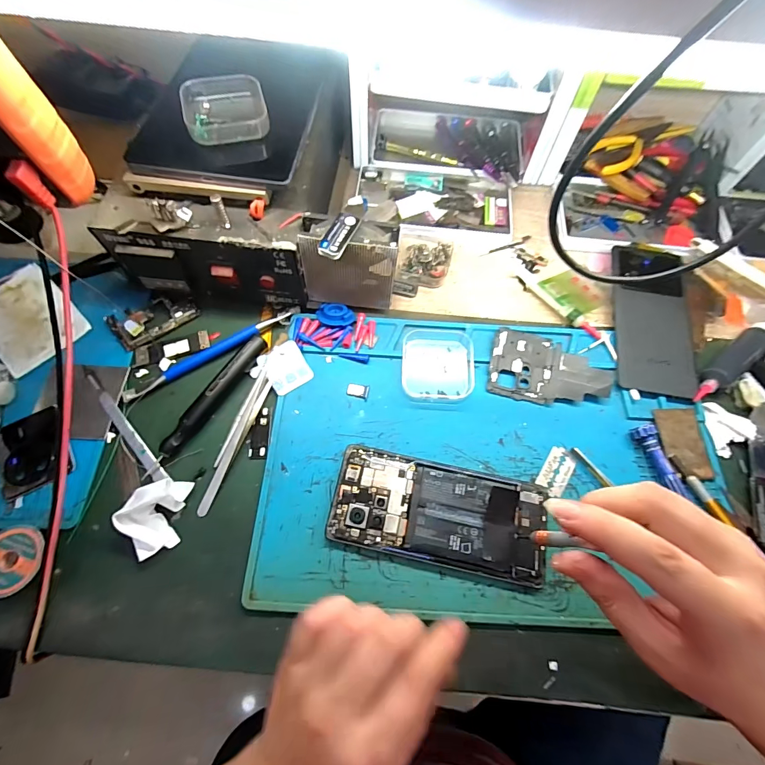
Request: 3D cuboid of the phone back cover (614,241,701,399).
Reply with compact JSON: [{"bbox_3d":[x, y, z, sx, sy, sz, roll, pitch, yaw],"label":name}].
[{"bbox_3d":[0.262,-0.065,0.365,0.070,0.008,0.163,9,68,2],"label":"phone back cover"}]

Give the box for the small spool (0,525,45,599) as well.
[{"bbox_3d":[-0.261,0.125,0.266,0.043,0.013,0.044,1,67,-1],"label":"small spool"}]

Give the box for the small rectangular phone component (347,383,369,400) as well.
[{"bbox_3d":[-0.022,0.006,0.334,0.019,0.005,0.012,13,68,4],"label":"small rectangular phone component"}]

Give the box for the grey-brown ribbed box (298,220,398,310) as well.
[{"bbox_3d":[-0.028,-0.105,0.335,0.080,0.081,0.034,1,67,-1],"label":"grey-brown ribbed box"}]

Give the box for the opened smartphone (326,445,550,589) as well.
[{"bbox_3d":[0.043,0.101,0.291,0.161,0.007,0.072,13,68,5],"label":"opened smartphone"}]

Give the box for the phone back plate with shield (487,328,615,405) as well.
[{"bbox_3d":[0.152,-0.012,0.342,0.105,0.010,0.063,11,68,3],"label":"phone back plate with shield"}]

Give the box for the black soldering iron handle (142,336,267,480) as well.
[{"bbox_3d":[-0.147,0.015,0.318,0.014,0.014,0.139,31,70,11],"label":"black soldering iron handle"}]

